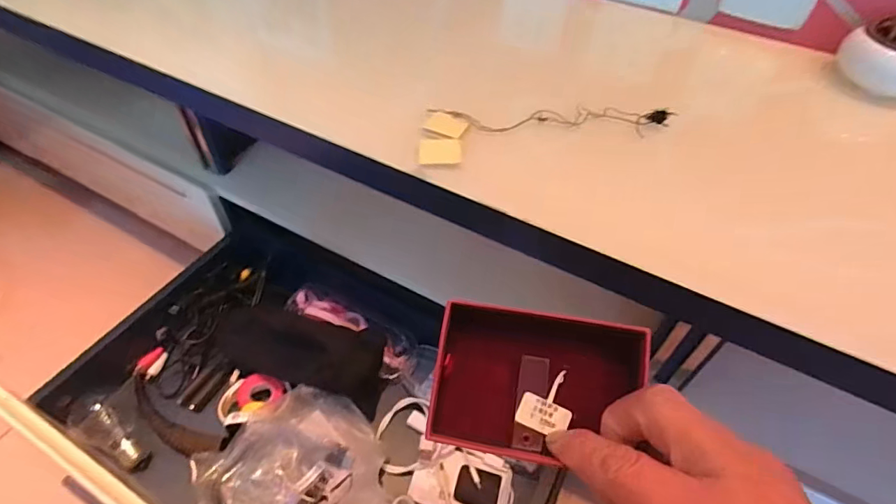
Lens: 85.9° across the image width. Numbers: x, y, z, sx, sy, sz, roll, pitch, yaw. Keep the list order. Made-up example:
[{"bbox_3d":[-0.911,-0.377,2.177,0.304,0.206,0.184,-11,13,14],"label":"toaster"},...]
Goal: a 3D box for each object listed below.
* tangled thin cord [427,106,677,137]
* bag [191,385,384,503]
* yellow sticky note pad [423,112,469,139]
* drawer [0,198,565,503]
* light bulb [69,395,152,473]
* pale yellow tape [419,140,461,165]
[{"bbox_3d":[0.092,-0.112,0.410,0.203,0.011,0.027,1,49,-1],"label":"tangled thin cord"},{"bbox_3d":[-0.159,0.217,0.480,0.138,0.048,0.173,32,55,23],"label":"bag"},{"bbox_3d":[-0.002,-0.105,0.398,0.034,0.004,0.025,21,52,16],"label":"yellow sticky note pad"},{"bbox_3d":[-0.138,0.163,0.509,0.496,0.119,0.349,23,52,17],"label":"drawer"},{"bbox_3d":[-0.353,0.190,0.506,0.098,0.044,0.047,29,54,21],"label":"light bulb"},{"bbox_3d":[-0.006,-0.078,0.373,0.032,0.004,0.027,0,49,-3],"label":"pale yellow tape"}]

